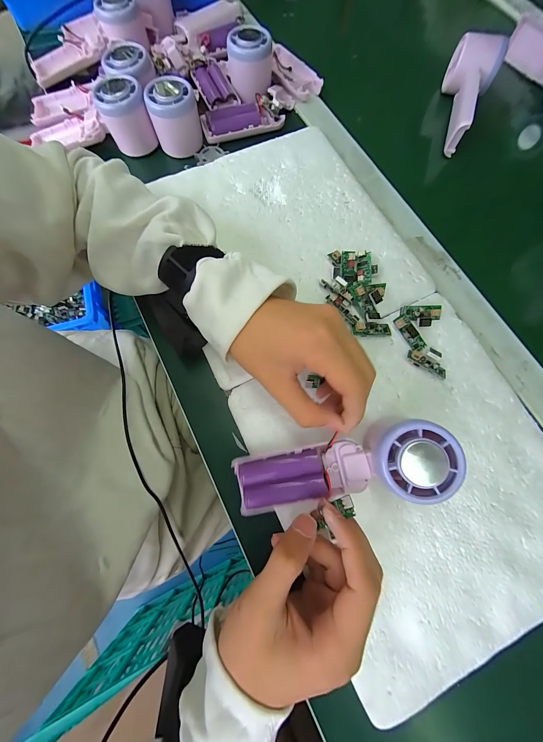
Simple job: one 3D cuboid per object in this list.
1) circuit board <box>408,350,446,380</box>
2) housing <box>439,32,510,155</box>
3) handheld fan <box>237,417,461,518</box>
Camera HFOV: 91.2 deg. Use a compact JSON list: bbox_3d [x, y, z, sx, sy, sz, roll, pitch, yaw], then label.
[{"bbox_3d":[0.149,-0.006,0.254,0.039,0.006,0.012,38,77,10],"label":"circuit board"},{"bbox_3d":[0.247,-0.364,0.350,0.059,0.049,0.145,26,76,7],"label":"housing"},{"bbox_3d":[0.052,0.077,0.208,0.161,0.031,0.050,-16,75,17],"label":"handheld fan"}]

